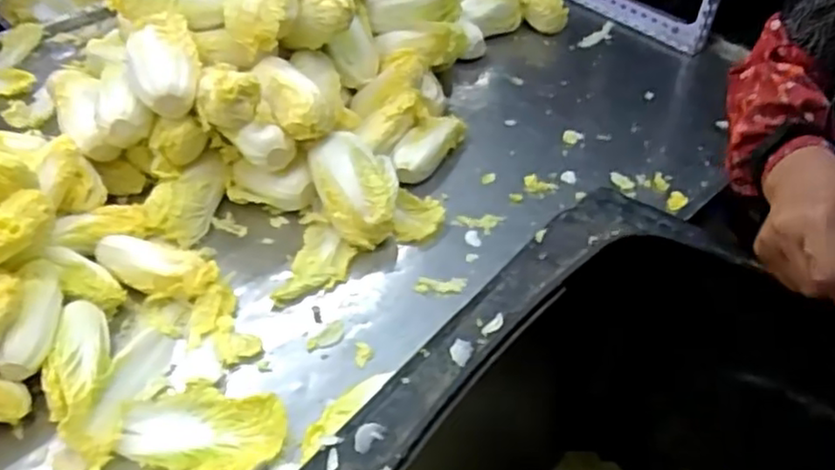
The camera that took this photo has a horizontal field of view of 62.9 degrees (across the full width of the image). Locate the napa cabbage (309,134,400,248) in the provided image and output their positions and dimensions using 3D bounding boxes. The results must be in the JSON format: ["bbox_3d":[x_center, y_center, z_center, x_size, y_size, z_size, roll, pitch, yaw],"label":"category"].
[{"bbox_3d":[-0.084,-0.057,0.898,0.113,0.098,0.131,-1,43,-3],"label":"napa cabbage"}]

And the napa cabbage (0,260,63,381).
[{"bbox_3d":[-0.402,0.078,0.718,0.046,0.046,0.139,-5,44,-7],"label":"napa cabbage"}]

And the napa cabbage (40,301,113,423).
[{"bbox_3d":[-0.352,0.128,0.712,0.058,0.037,0.144,-5,44,-7],"label":"napa cabbage"}]

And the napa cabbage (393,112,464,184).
[{"bbox_3d":[0.018,-0.133,1.025,0.064,0.047,0.172,18,46,16],"label":"napa cabbage"}]

